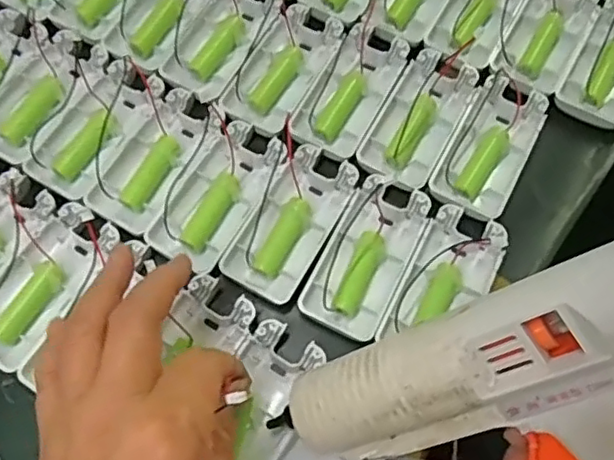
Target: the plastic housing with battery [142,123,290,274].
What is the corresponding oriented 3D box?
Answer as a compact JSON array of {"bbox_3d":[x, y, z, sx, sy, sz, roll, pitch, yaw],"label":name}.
[{"bbox_3d":[-0.051,-0.019,0.367,0.043,0.016,0.090,30,73,11],"label":"plastic housing with battery"}]

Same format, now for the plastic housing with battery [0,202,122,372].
[{"bbox_3d":[-0.148,0.030,0.348,0.039,0.013,0.093,32,73,12],"label":"plastic housing with battery"}]

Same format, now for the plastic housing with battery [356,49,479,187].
[{"bbox_3d":[0.069,-0.070,0.382,0.043,0.015,0.090,27,72,11],"label":"plastic housing with battery"}]

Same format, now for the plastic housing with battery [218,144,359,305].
[{"bbox_3d":[-0.009,-0.004,0.360,0.046,0.015,0.092,27,72,11],"label":"plastic housing with battery"}]

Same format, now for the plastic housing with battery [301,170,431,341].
[{"bbox_3d":[0.035,0.015,0.355,0.043,0.016,0.093,25,72,10],"label":"plastic housing with battery"}]

